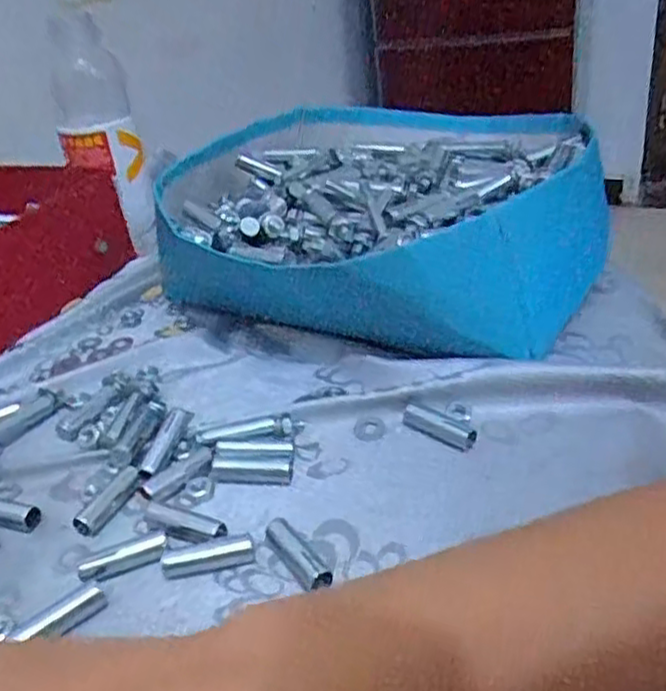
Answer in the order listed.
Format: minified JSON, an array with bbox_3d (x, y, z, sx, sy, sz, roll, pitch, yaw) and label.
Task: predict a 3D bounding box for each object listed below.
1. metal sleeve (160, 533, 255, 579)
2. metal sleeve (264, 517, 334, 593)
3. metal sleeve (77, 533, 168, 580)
[{"bbox_3d":[-0.054,0.092,0.311,0.040,0.008,0.011,-10,31,-3],"label":"metal sleeve"},{"bbox_3d":[-0.017,0.088,0.308,0.014,0.011,0.045,-22,34,-22],"label":"metal sleeve"},{"bbox_3d":[-0.092,0.093,0.314,0.039,0.008,0.010,-15,32,-12],"label":"metal sleeve"}]

